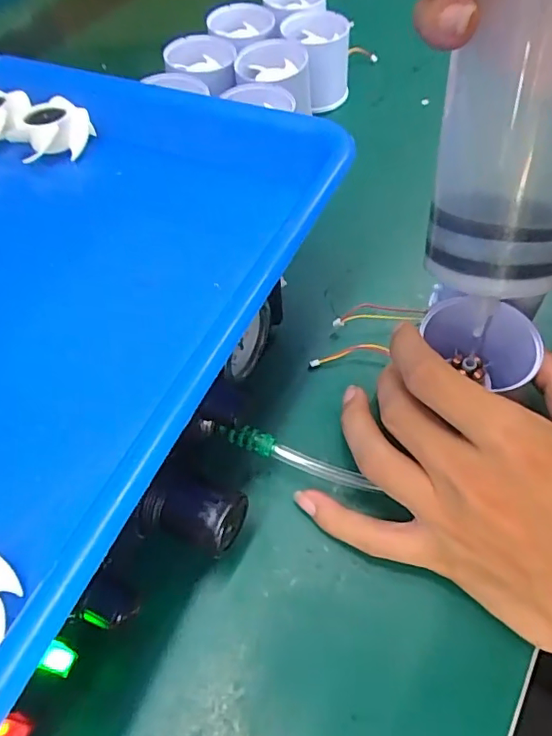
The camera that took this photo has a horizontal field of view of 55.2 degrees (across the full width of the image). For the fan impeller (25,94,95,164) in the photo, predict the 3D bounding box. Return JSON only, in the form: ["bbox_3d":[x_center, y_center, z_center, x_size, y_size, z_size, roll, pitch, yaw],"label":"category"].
[{"bbox_3d":[-0.122,-0.134,0.293,0.036,0.019,0.036,-17,56,-7],"label":"fan impeller"}]

